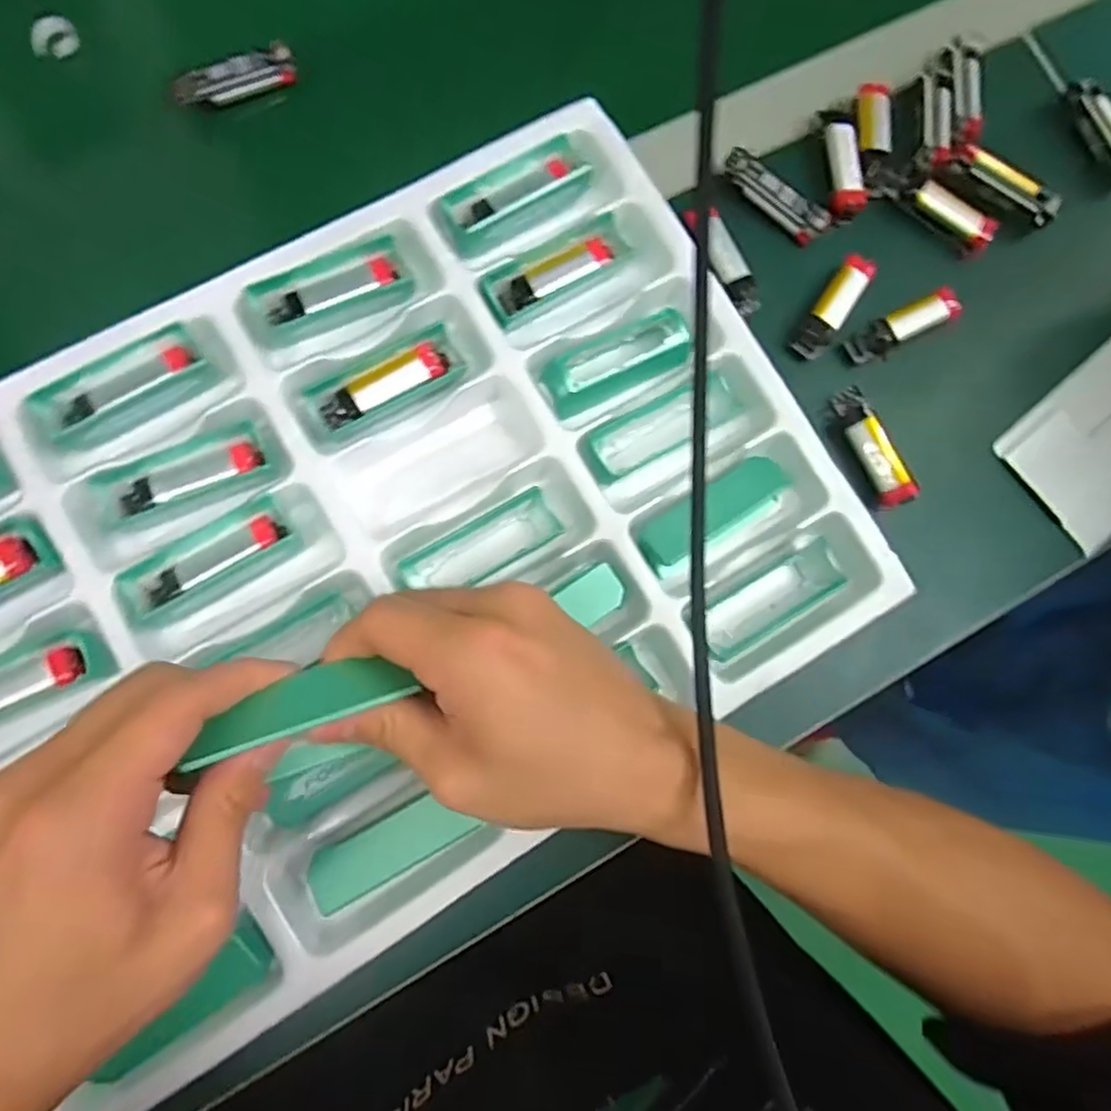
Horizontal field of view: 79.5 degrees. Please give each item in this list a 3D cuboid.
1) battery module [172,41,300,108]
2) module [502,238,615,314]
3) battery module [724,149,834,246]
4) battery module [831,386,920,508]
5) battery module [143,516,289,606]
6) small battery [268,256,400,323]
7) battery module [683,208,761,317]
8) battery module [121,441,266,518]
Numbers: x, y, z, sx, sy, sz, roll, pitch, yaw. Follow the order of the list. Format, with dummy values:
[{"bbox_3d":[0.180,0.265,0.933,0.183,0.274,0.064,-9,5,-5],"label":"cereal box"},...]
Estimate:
[{"bbox_3d":[-0.175,-0.262,0.366,0.065,0.015,0.019,-27,86,-9],"label":"battery module"},{"bbox_3d":[-0.001,-0.150,0.356,0.065,0.010,0.016,-30,86,-9],"label":"module"},{"bbox_3d":[0.126,-0.206,0.382,0.067,0.016,0.017,40,80,0],"label":"battery module"},{"bbox_3d":[0.173,-0.059,0.365,0.018,0.015,0.069,-23,85,-9],"label":"battery module"},{"bbox_3d":[-0.164,0.003,0.319,0.070,0.011,0.015,-32,87,-9],"label":"battery module"},{"bbox_3d":[-0.115,-0.136,0.346,0.067,0.014,0.014,-27,86,-9],"label":"small battery"},{"bbox_3d":[0.092,-0.164,0.370,0.021,0.011,0.064,-26,86,-9],"label":"battery module"},{"bbox_3d":[-0.177,-0.038,0.325,0.068,0.009,0.016,-24,85,-9],"label":"battery module"}]

